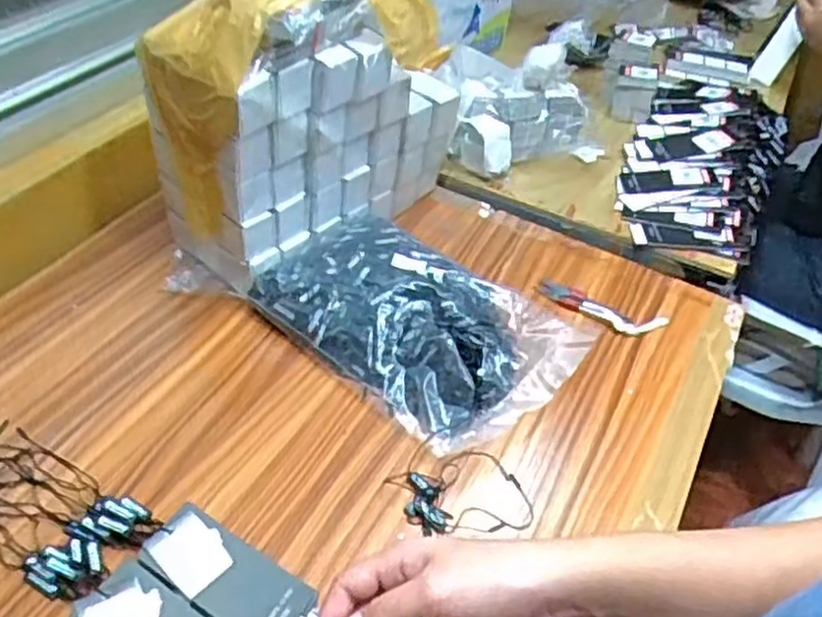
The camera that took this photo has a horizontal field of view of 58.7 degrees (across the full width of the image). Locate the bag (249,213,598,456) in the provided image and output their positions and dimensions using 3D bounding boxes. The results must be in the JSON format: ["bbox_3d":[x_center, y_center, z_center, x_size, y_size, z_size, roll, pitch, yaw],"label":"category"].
[{"bbox_3d":[0.011,0.003,0.665,0.267,0.063,0.187,34,49,25],"label":"bag"}]

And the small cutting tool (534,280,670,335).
[{"bbox_3d":[0.190,0.001,0.737,0.131,0.015,0.036,19,45,12],"label":"small cutting tool"}]

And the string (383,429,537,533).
[{"bbox_3d":[0.040,0.140,0.561,0.102,0.014,0.087,32,49,24],"label":"string"}]

